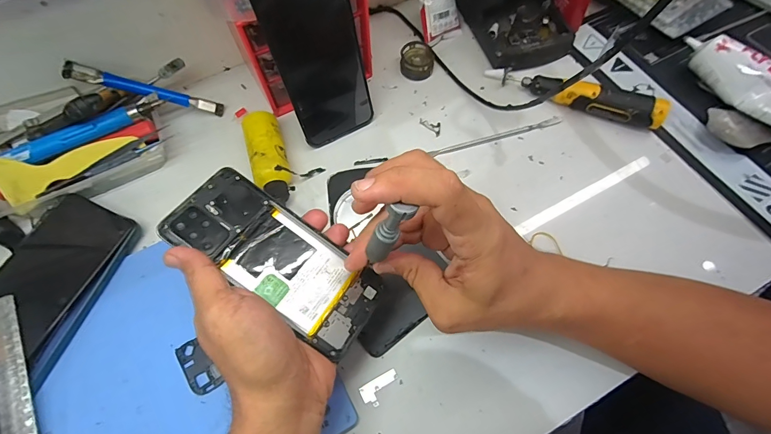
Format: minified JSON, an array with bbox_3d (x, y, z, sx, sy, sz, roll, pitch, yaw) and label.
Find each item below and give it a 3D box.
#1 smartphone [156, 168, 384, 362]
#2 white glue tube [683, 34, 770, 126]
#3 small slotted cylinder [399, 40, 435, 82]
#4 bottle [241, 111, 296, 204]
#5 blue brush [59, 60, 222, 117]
[{"bbox_3d":[-0.079,0.029,0.278,0.156,0.004,0.068,35,60,1],"label":"smartphone"},{"bbox_3d":[0.382,-0.136,0.390,0.033,0.038,0.151,-34,70,-14],"label":"white glue tube"},{"bbox_3d":[0.037,-0.183,0.439,0.038,0.018,0.040,0,66,0],"label":"small slotted cylinder"},{"bbox_3d":[-0.116,-0.059,0.376,0.035,0.036,0.100,-17,67,-7],"label":"bottle"},{"bbox_3d":[-0.243,-0.130,0.388,0.140,0.010,0.016,10,62,-29],"label":"blue brush"}]

